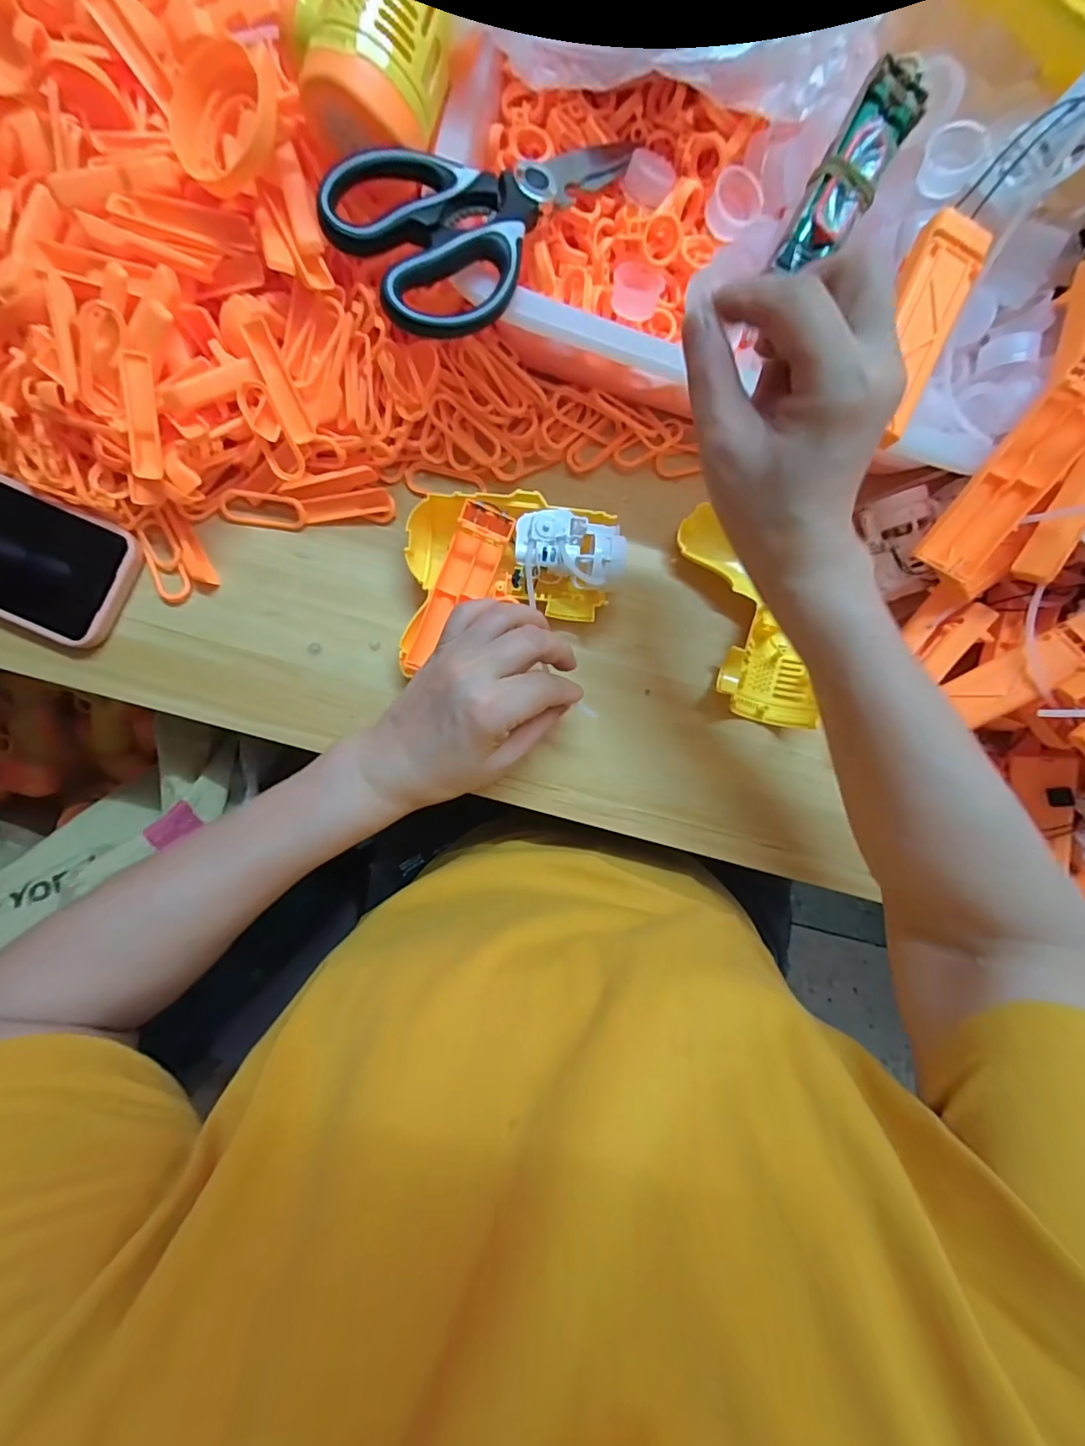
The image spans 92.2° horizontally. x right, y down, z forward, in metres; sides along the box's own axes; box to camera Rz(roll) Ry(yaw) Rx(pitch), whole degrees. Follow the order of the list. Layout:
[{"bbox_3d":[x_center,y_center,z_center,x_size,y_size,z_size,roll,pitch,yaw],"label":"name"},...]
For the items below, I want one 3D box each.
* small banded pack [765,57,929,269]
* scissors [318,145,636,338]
[{"bbox_3d":[0.160,-0.286,0.268,0.031,0.012,0.112,32,97,-3],"label":"small banded pack"},{"bbox_3d":[-0.020,-0.261,0.264,0.077,0.025,0.178,45,71,-2],"label":"scissors"}]

